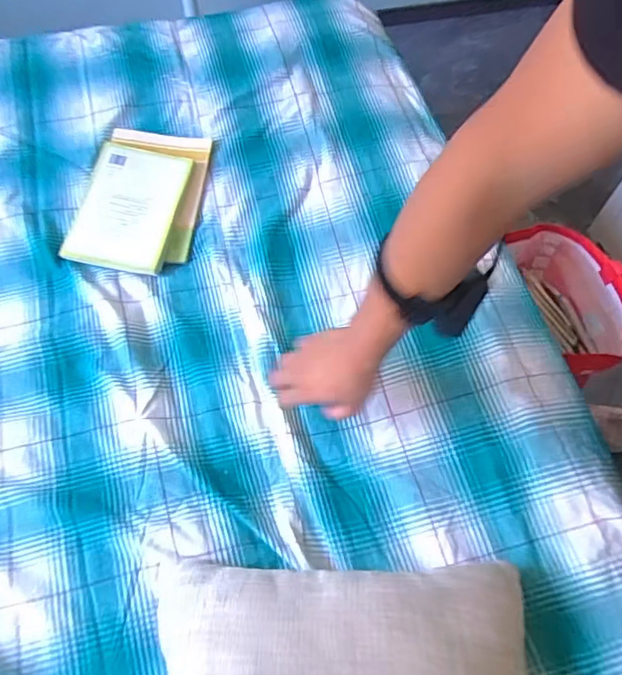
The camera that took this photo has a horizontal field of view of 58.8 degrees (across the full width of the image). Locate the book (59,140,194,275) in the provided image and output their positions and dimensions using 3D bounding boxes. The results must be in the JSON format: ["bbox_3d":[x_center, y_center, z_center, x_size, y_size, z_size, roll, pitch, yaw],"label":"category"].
[{"bbox_3d":[-0.265,-0.193,0.811,0.138,0.016,0.191,14,74,1],"label":"book"}]

